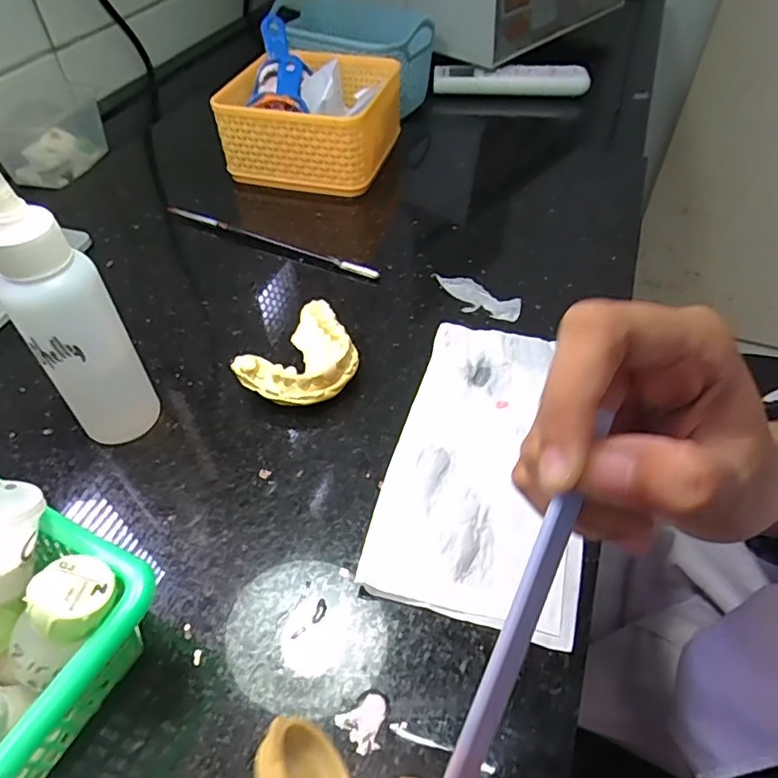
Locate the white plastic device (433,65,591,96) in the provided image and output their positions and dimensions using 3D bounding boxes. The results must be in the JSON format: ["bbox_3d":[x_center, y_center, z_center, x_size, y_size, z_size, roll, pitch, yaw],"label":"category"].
[{"bbox_3d":[0.140,-0.357,0.642,0.175,0.032,0.027,8,49,8],"label":"white plastic device"}]

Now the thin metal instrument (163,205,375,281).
[{"bbox_3d":[-0.092,-0.112,0.418,0.190,0.010,0.006,21,51,18],"label":"thin metal instrument"}]

